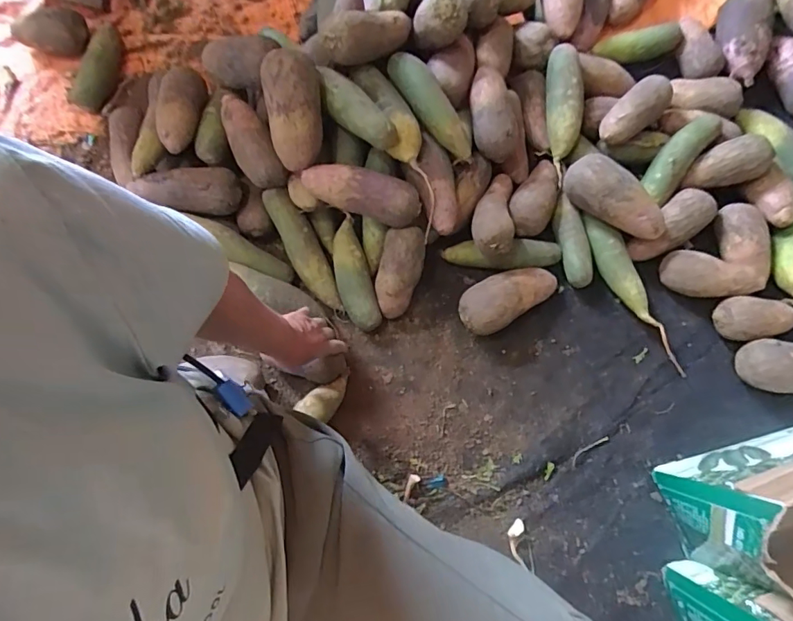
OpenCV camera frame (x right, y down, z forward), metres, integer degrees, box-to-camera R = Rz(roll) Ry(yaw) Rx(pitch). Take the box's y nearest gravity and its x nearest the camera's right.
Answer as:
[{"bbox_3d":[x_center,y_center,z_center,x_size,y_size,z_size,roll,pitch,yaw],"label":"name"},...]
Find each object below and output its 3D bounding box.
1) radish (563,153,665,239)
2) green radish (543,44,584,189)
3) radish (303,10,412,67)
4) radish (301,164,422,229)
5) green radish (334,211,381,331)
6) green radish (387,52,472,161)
[{"bbox_3d":[0.355,-0.177,0.798,0.068,0.082,0.176,-44,80,-10],"label":"radish"},{"bbox_3d":[0.292,-0.340,0.842,0.061,0.049,0.236,0,91,0],"label":"green radish"},{"bbox_3d":[-0.051,-0.421,0.740,0.169,0.066,0.055,-28,78,-25],"label":"radish"},{"bbox_3d":[-0.052,-0.178,0.745,0.174,0.064,0.062,16,77,3],"label":"radish"},{"bbox_3d":[-0.073,-0.060,0.806,0.056,0.047,0.183,-15,77,-4],"label":"green radish"},{"bbox_3d":[0.056,-0.320,0.766,0.061,0.052,0.189,-43,102,-9],"label":"green radish"}]

